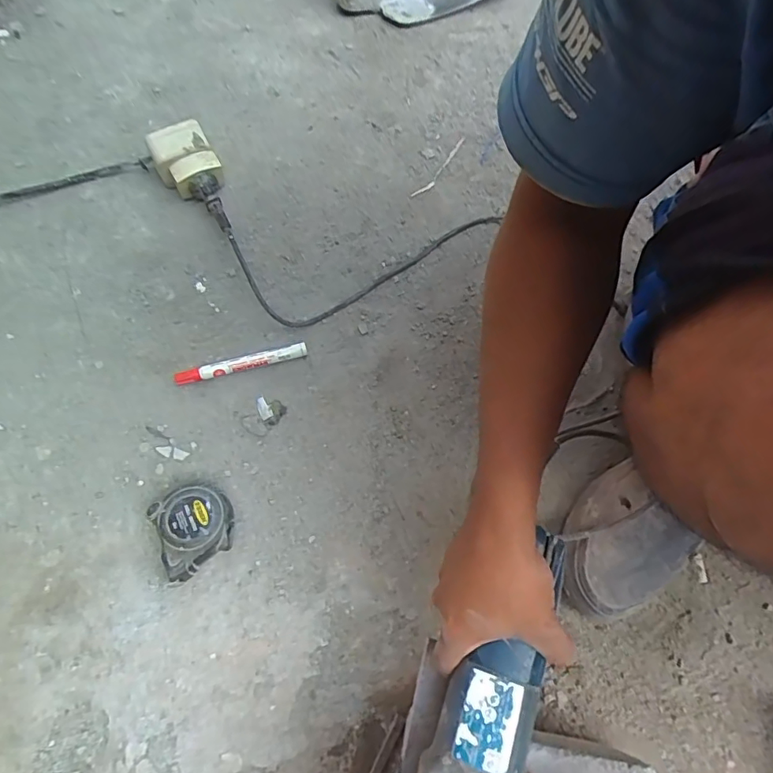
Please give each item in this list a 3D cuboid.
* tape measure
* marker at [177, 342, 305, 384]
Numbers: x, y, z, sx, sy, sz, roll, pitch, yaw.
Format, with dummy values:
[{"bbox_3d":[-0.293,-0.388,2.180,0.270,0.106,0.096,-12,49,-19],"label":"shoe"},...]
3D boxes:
[{"bbox_3d":[-0.181,0.136,0.502,0.071,0.040,0.083,-23,70,-13],"label":"tape measure"},{"bbox_3d":[-0.164,-0.026,0.592,0.147,0.020,0.018,-15,70,-7],"label":"marker"}]

